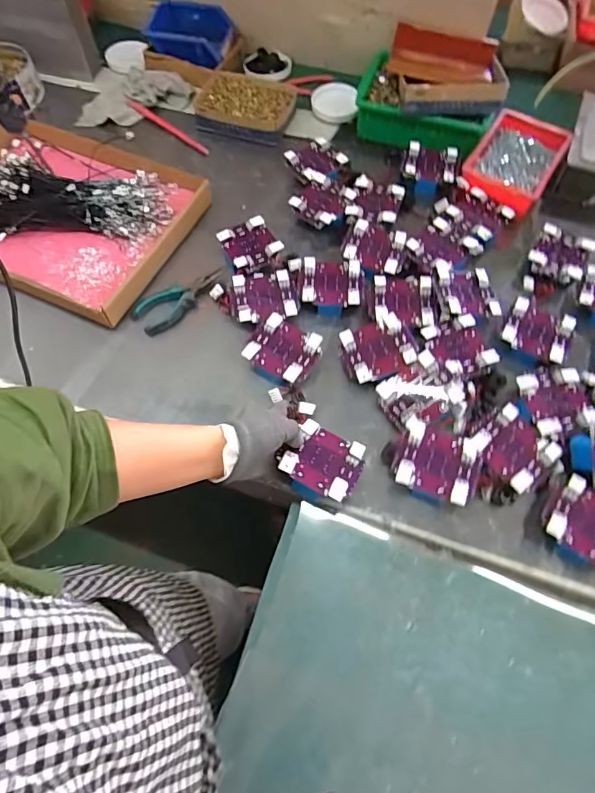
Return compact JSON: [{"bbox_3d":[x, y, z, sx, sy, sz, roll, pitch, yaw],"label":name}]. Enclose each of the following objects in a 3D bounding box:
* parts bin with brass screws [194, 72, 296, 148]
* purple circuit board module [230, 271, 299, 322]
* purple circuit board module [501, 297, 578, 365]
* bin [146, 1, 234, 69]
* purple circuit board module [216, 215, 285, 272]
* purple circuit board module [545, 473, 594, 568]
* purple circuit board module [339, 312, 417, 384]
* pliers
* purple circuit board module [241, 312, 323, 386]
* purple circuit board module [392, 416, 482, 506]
[{"bbox_3d":[-0.112,-0.574,0.916,0.199,0.037,0.143,16,72,6],"label":"parts bin with brass screws"},{"bbox_3d":[-0.050,-0.154,0.702,0.084,0.024,0.095,-11,71,-2],"label":"purple circuit board module"},{"bbox_3d":[0.344,-0.094,0.658,0.088,0.015,0.076,29,74,10],"label":"purple circuit board module"},{"bbox_3d":[-0.235,-0.755,0.962,0.181,0.063,0.123,9,71,4],"label":"bin"},{"bbox_3d":[-0.079,-0.243,0.744,0.085,0.022,0.084,-28,64,-9],"label":"purple circuit board module"},{"bbox_3d":[0.343,0.152,0.544,0.087,0.033,0.088,34,75,12],"label":"purple circuit board module"},{"bbox_3d":[0.109,-0.065,0.648,0.091,0.025,0.085,-17,72,-5],"label":"purple circuit board module"},{"bbox_3d":[-0.182,-0.155,0.717,0.151,0.012,0.062,-41,75,-12],"label":"pliers"},{"bbox_3d":[-0.018,-0.064,0.659,0.097,0.030,0.085,24,73,9],"label":"purple circuit board module"},{"bbox_3d":[0.172,0.086,0.583,0.107,0.035,0.093,22,73,9],"label":"purple circuit board module"}]

